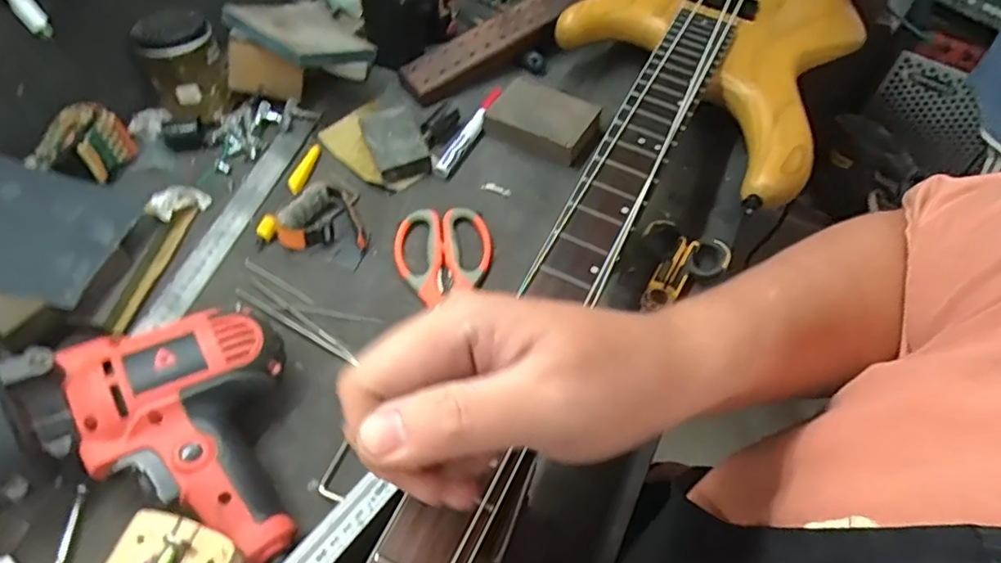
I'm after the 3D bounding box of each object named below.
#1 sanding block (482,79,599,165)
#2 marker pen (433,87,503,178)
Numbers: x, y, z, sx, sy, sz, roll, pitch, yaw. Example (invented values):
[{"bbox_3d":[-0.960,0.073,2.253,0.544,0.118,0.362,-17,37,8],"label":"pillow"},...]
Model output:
[{"bbox_3d":[0.042,-0.159,0.615,0.103,0.031,0.066,27,58,18],"label":"sanding block"},{"bbox_3d":[-0.030,-0.149,0.613,0.018,0.021,0.114,23,57,16],"label":"marker pen"}]

